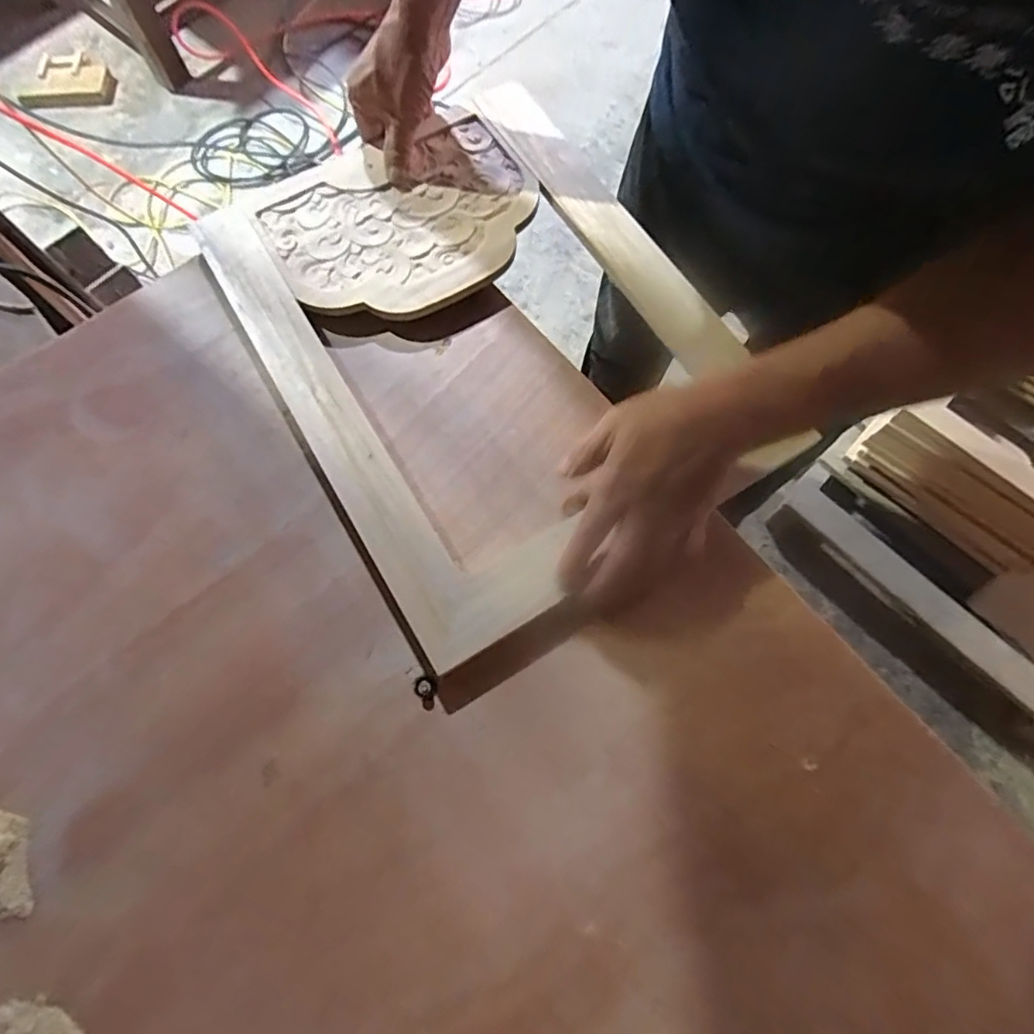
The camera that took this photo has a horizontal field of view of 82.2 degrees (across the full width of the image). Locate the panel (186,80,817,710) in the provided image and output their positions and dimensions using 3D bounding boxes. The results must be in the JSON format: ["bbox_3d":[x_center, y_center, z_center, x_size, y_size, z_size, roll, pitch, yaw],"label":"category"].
[{"bbox_3d":[-0.033,-0.159,0.515,0.351,0.031,0.495,-31,74,-9],"label":"panel"}]

